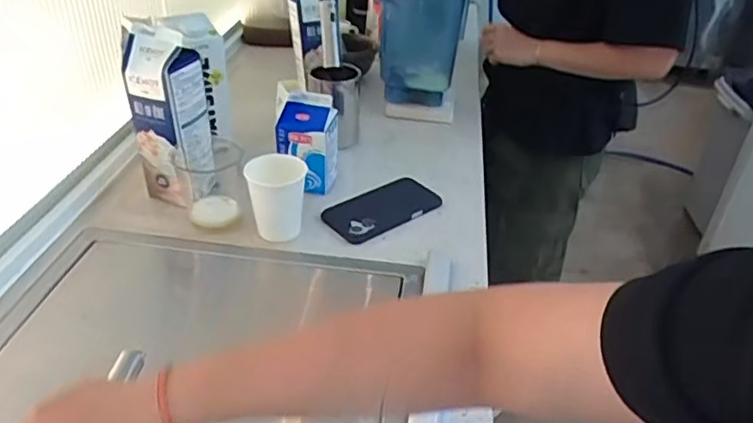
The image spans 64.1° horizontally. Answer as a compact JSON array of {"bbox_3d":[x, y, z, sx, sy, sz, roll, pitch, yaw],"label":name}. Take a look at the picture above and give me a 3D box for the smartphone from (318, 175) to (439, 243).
[{"bbox_3d":[0.010,-0.007,0.846,0.165,0.014,0.079,-19,38,-32],"label":"smartphone"}]

